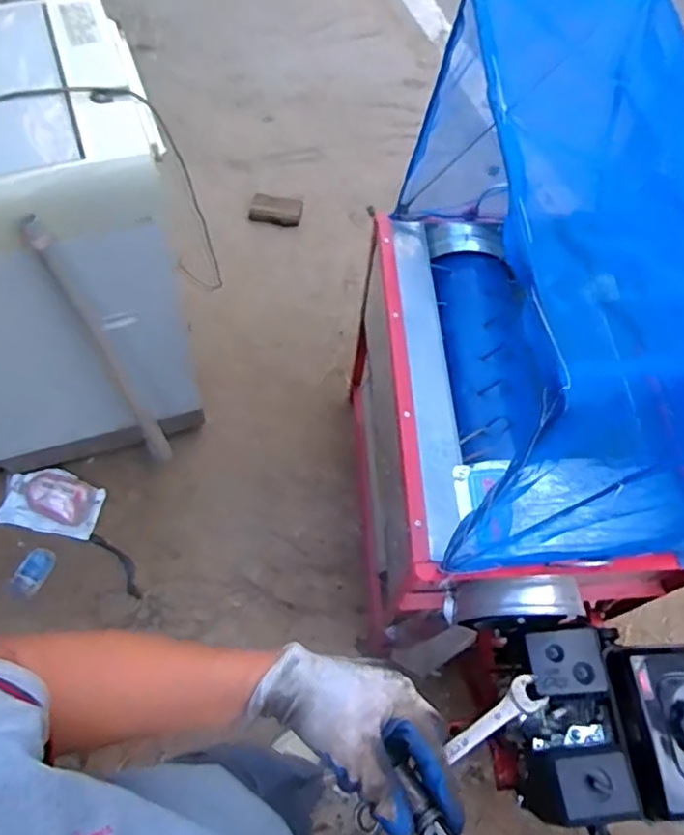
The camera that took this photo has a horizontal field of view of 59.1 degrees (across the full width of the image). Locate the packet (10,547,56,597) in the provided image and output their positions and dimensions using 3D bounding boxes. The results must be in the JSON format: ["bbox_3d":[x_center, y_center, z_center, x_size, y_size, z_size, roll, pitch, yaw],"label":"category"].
[{"bbox_3d":[-0.789,0.395,1.547,0.087,0.018,0.127,17,50,8],"label":"packet"}]

